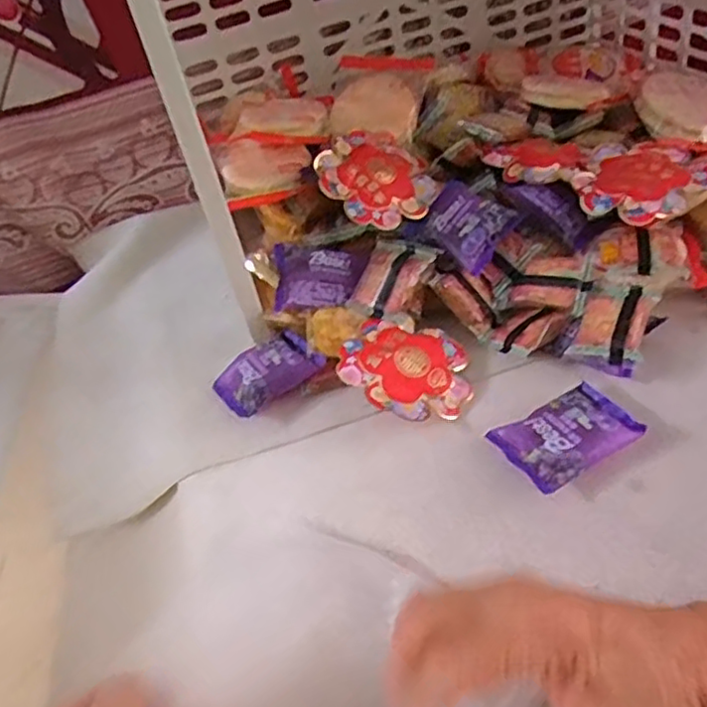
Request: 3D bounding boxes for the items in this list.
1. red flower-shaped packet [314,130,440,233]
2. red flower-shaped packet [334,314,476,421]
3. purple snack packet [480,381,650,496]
[{"bbox_3d":[0.019,-0.146,0.564,0.090,0.015,0.093,-33,78,-27],"label":"red flower-shaped packet"},{"bbox_3d":[0.042,0.009,0.492,0.093,0.012,0.088,34,52,10],"label":"red flower-shaped packet"},{"bbox_3d":[0.139,0.054,0.440,0.079,0.024,0.060,-22,44,-15],"label":"purple snack packet"}]

